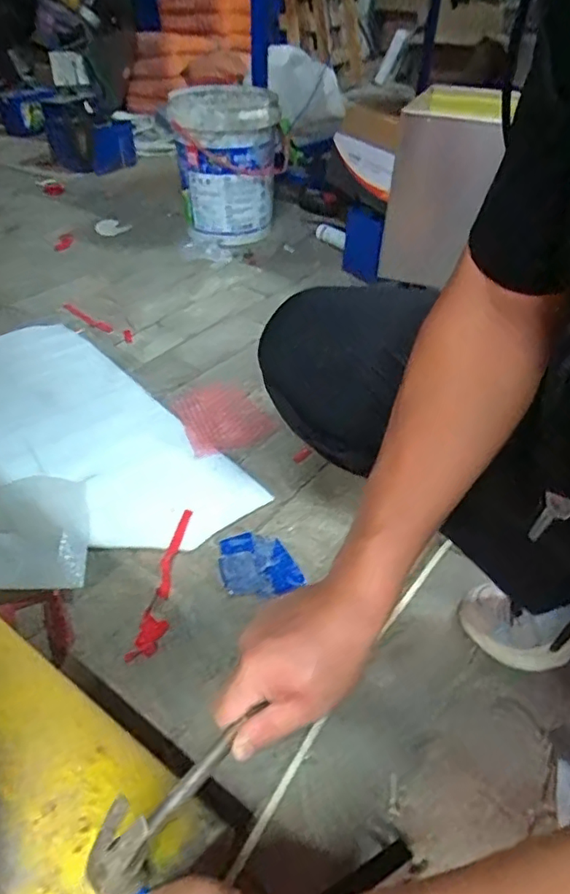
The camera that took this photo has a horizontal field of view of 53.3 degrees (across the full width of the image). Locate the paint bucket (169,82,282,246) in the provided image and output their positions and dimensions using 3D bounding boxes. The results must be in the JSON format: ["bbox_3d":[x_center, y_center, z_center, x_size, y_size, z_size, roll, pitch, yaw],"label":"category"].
[{"bbox_3d":[-0.179,-0.830,1.691,0.295,0.364,0.342,-2,40,-7],"label":"paint bucket"}]

